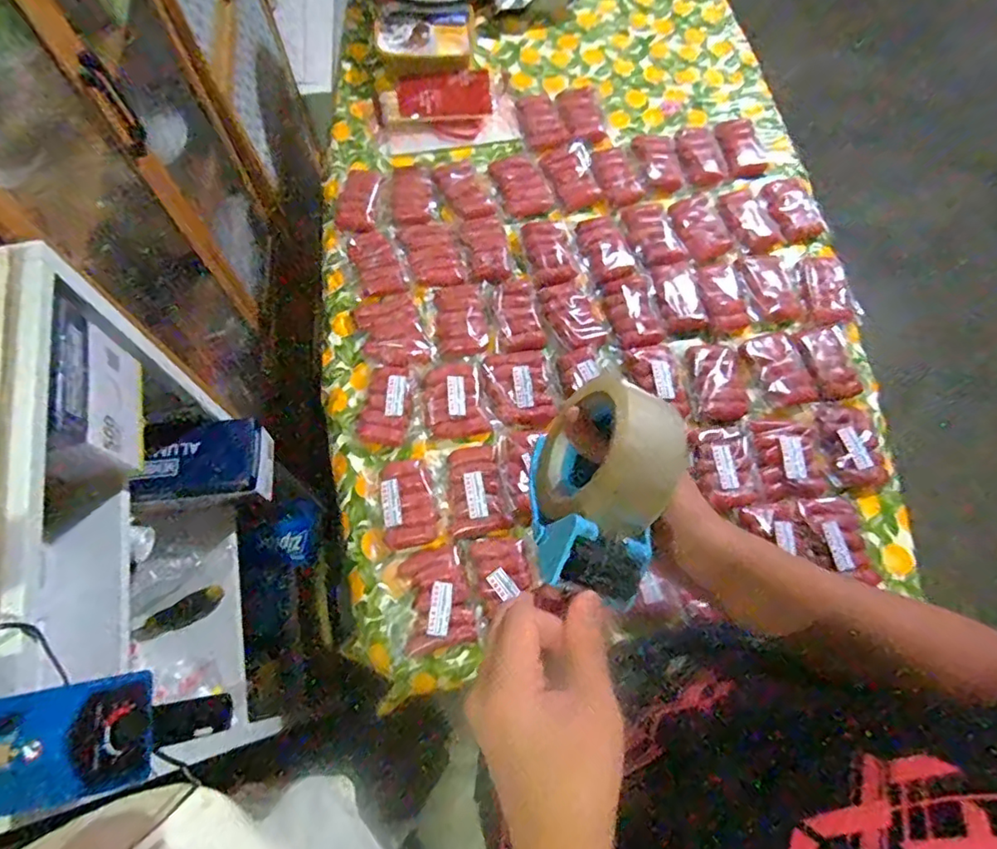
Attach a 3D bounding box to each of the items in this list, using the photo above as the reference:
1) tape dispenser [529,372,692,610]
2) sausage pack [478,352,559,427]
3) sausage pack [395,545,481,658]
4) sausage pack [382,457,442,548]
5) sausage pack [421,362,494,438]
[{"bbox_3d":[0.065,0.044,0.397,0.080,0.102,0.140,32,77,-14],"label":"tape dispenser"},{"bbox_3d":[0.034,-0.057,0.913,0.104,0.022,0.130,-9,69,-5],"label":"sausage pack"},{"bbox_3d":[-0.087,0.239,0.785,0.103,0.018,0.135,-13,69,-6],"label":"sausage pack"},{"bbox_3d":[-0.132,0.109,0.832,0.078,0.020,0.127,-10,69,-5],"label":"sausage pack"},{"bbox_3d":[-0.070,-0.040,0.901,0.098,0.021,0.124,-14,69,-6],"label":"sausage pack"}]

